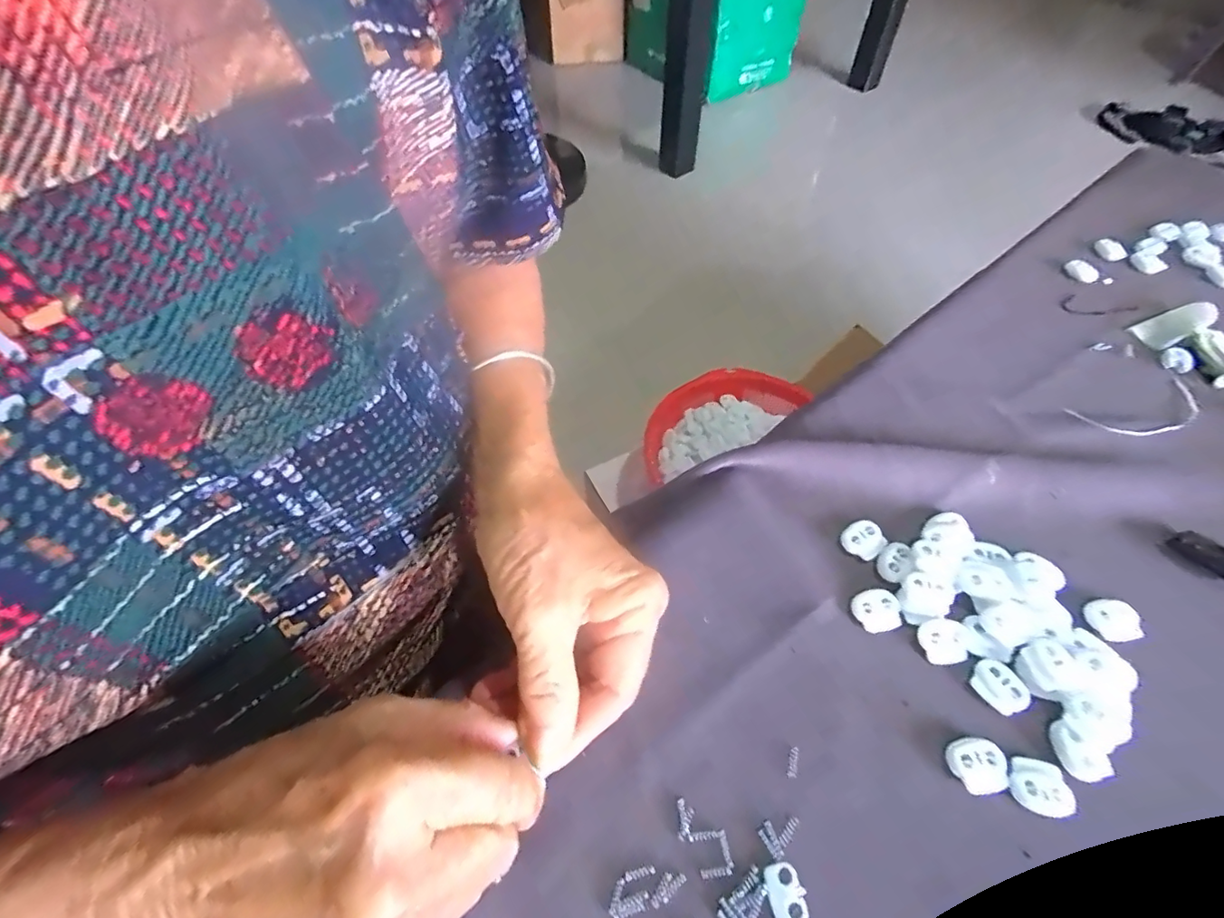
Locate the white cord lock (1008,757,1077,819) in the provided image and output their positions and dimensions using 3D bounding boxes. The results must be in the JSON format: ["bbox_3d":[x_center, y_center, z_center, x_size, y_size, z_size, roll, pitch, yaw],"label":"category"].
[{"bbox_3d":[0.171,0.131,0.213,0.022,0.004,0.019,8,54,5],"label":"white cord lock"}]

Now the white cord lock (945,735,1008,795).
[{"bbox_3d":[0.150,0.125,0.218,0.022,0.005,0.020,-5,54,-4],"label":"white cord lock"}]

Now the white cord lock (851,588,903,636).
[{"bbox_3d":[0.128,0.072,0.256,0.022,0.005,0.019,-14,55,-11],"label":"white cord lock"}]

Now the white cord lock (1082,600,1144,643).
[{"bbox_3d":[0.236,0.076,0.251,0.017,0.009,0.019,-1,53,-1],"label":"white cord lock"}]

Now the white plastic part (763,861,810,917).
[{"bbox_3d":[0.064,0.160,0.196,0.013,0.004,0.019,-11,54,-8],"label":"white plastic part"}]

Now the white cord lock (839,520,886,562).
[{"bbox_3d":[0.131,0.042,0.279,0.020,0.006,0.019,-24,57,-17],"label":"white cord lock"}]

